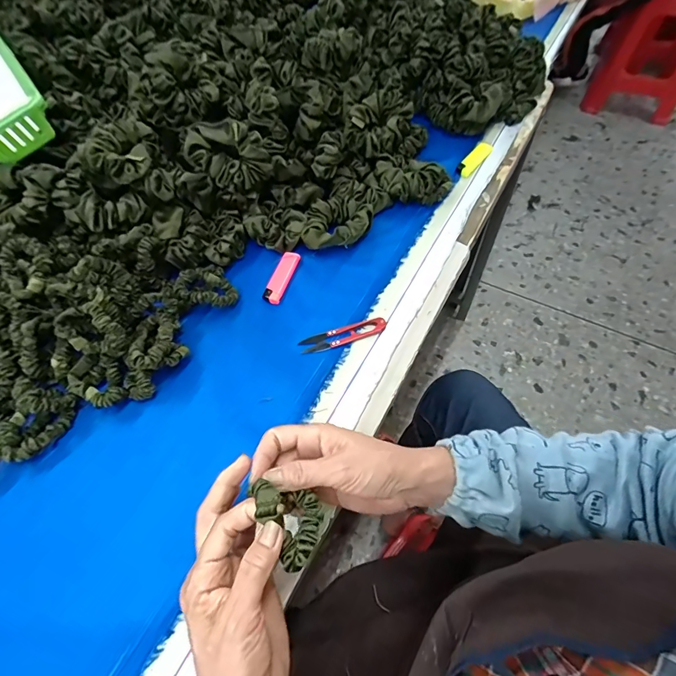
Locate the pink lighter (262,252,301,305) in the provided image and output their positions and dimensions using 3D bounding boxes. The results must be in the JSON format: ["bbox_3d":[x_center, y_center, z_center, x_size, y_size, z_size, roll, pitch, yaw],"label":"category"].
[{"bbox_3d":[-0.072,-0.078,0.509,0.024,0.006,0.082,13,58,11],"label":"pink lighter"}]

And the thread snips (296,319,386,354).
[{"bbox_3d":[0.007,-0.002,0.455,0.099,0.006,0.022,-12,57,-6],"label":"thread snips"}]

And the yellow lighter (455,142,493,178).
[{"bbox_3d":[0.207,-0.273,0.610,0.023,0.014,0.076,34,64,22],"label":"yellow lighter"}]

